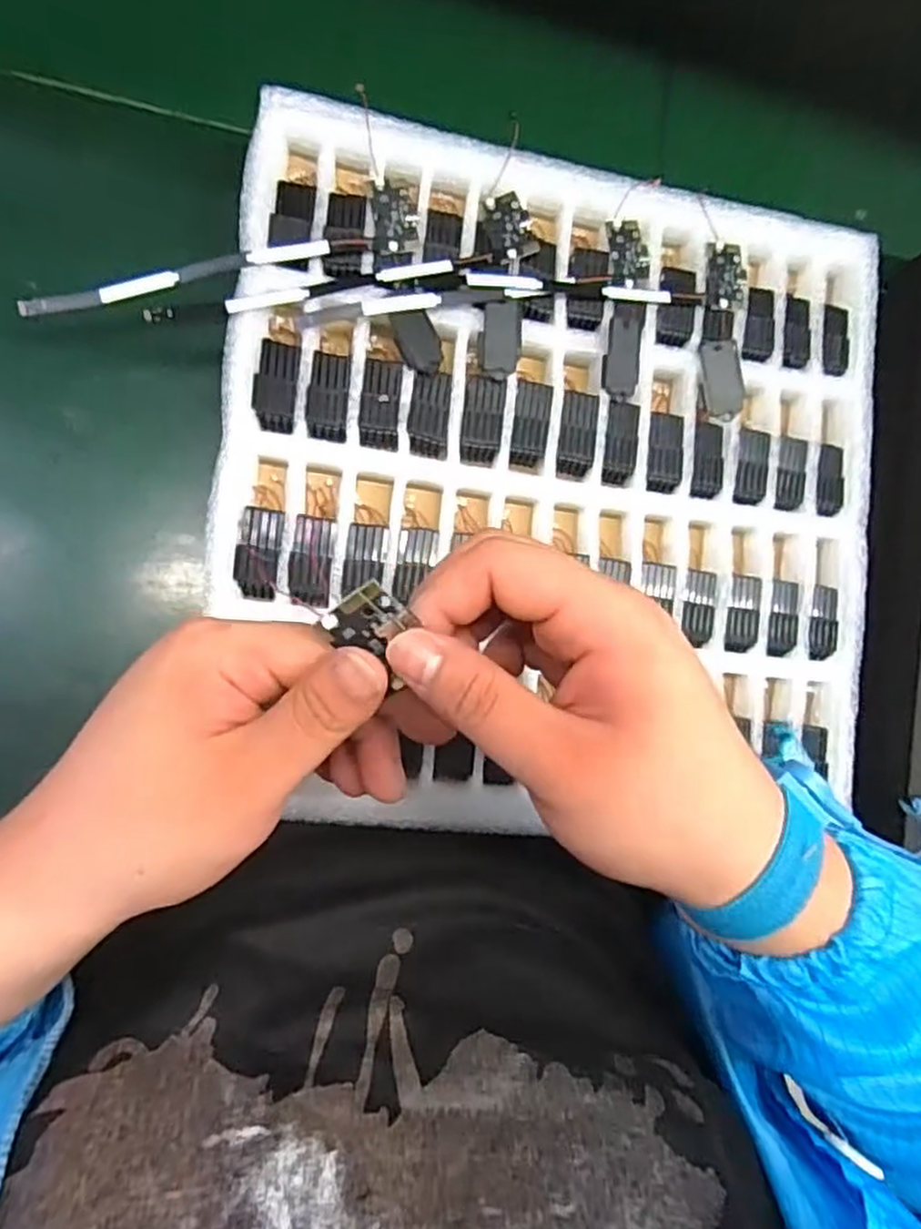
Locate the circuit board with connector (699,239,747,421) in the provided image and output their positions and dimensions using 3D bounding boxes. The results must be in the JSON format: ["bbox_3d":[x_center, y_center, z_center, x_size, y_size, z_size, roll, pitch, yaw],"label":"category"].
[{"bbox_3d":[0.139,-0.151,0.381,0.023,0.011,0.092,2,86,-13],"label":"circuit board with connector"}]

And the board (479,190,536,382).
[{"bbox_3d":[0.023,-0.164,0.358,0.023,0.008,0.092,5,86,-13],"label":"board"}]

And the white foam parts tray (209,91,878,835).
[{"bbox_3d":[0.055,-0.065,0.367,0.331,0.038,0.333,5,86,-13],"label":"white foam parts tray"}]

